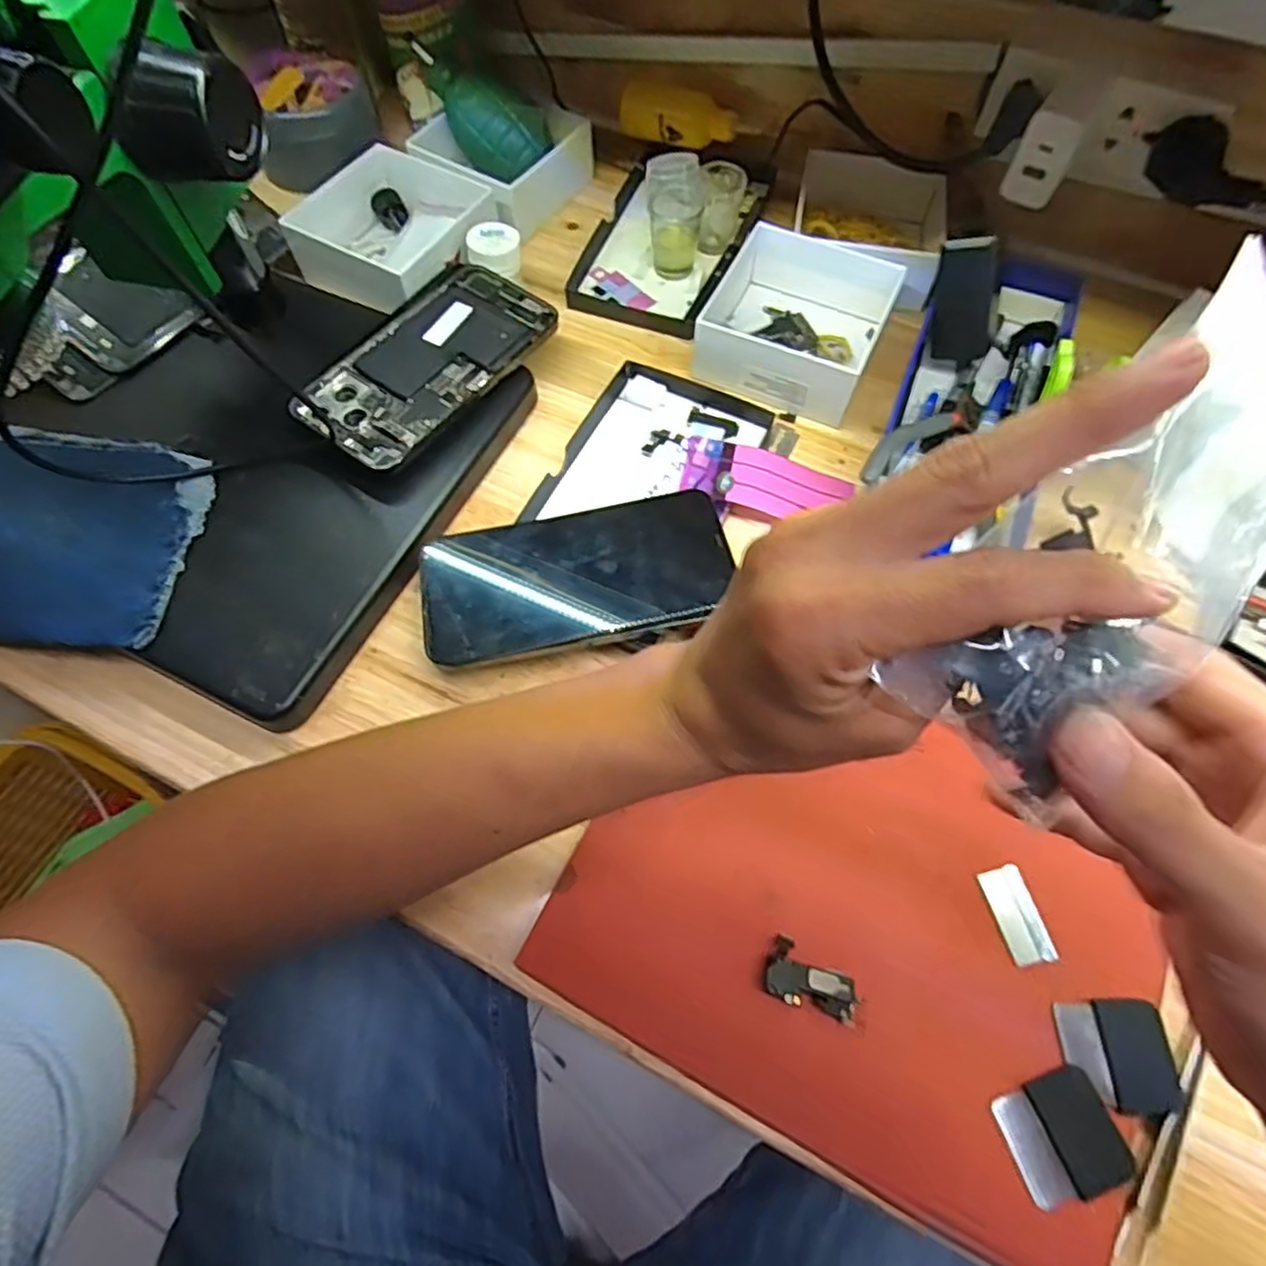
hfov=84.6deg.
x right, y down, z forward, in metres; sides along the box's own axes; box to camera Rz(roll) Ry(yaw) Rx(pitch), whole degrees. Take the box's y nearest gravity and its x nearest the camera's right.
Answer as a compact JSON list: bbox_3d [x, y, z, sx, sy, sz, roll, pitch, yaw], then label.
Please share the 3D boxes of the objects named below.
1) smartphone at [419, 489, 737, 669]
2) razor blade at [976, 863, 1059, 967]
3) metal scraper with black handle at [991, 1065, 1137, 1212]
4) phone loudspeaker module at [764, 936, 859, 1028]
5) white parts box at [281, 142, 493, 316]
[{"bbox_3d":[-0.029,-0.031,0.359,0.158,0.010,0.080,-11,65,-5],"label":"smartphone"},{"bbox_3d":[0.170,0.124,0.306,0.020,0.004,0.040,-14,66,-6],"label":"razor blade"},{"bbox_3d":[0.168,0.197,0.271,0.044,0.004,0.039,-19,66,-9],"label":"metal scraper with black handle"},{"bbox_3d":[0.075,0.148,0.294,0.040,0.012,0.023,26,68,12],"label":"phone loudspeaker module"},{"bbox_3d":[-0.166,-0.273,0.487,0.112,0.051,0.121,28,68,13],"label":"white parts box"}]

